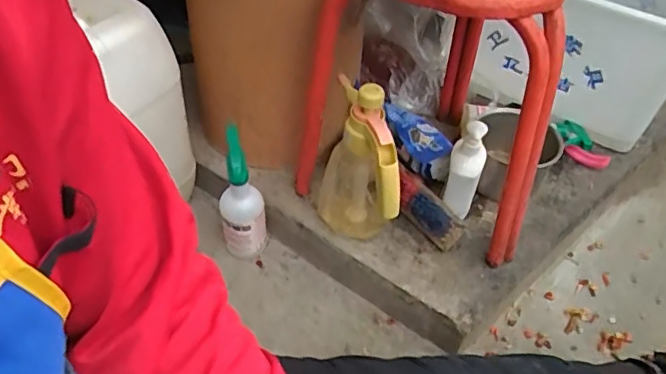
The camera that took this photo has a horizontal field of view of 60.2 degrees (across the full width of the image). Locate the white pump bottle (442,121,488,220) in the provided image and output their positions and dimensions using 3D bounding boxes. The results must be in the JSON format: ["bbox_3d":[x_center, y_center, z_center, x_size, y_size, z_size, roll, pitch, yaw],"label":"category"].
[{"bbox_3d":[0.220,-0.028,0.958,0.054,0.173,0.045,15,20,12],"label":"white pump bottle"}]

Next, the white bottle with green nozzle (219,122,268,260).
[{"bbox_3d":[-0.153,0.018,0.958,0.073,0.238,0.059,-9,46,-11],"label":"white bottle with green nozzle"}]

